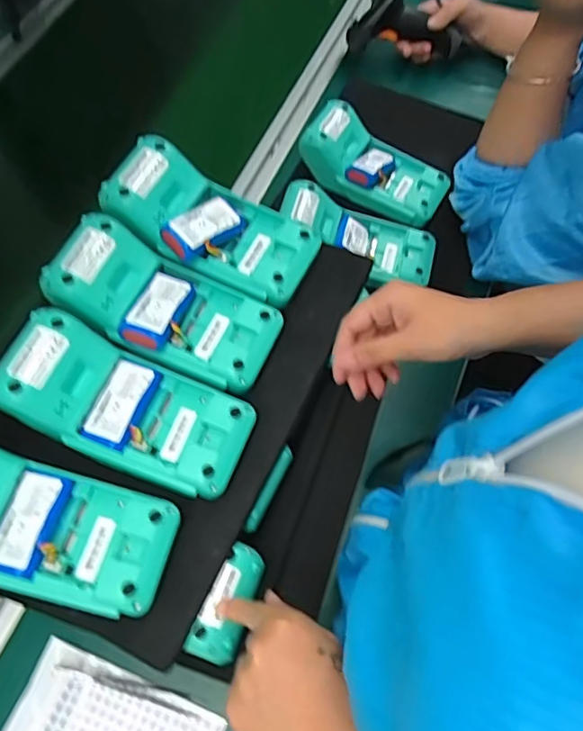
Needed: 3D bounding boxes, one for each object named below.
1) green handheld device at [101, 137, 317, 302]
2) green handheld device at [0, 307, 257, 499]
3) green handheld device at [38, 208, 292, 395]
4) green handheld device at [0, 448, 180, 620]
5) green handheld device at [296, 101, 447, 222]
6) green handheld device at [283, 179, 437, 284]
[{"bbox_3d":[-0.066,-0.118,0.457,0.171,0.033,0.079,29,68,-3],"label":"green handheld device"},{"bbox_3d":[-0.118,0.030,0.396,0.172,0.034,0.080,26,67,-6],"label":"green handheld device"},{"bbox_3d":[-0.098,-0.048,0.430,0.173,0.033,0.081,26,67,-6],"label":"green handheld device"},{"bbox_3d":[-0.169,0.107,0.360,0.176,0.040,0.083,21,66,-8],"label":"green handheld device"},{"bbox_3d":[0.096,-0.235,0.657,0.176,0.051,0.087,30,68,-5],"label":"green handheld device"},{"bbox_3d":[0.073,-0.145,0.609,0.177,0.043,0.086,25,66,-8],"label":"green handheld device"}]

